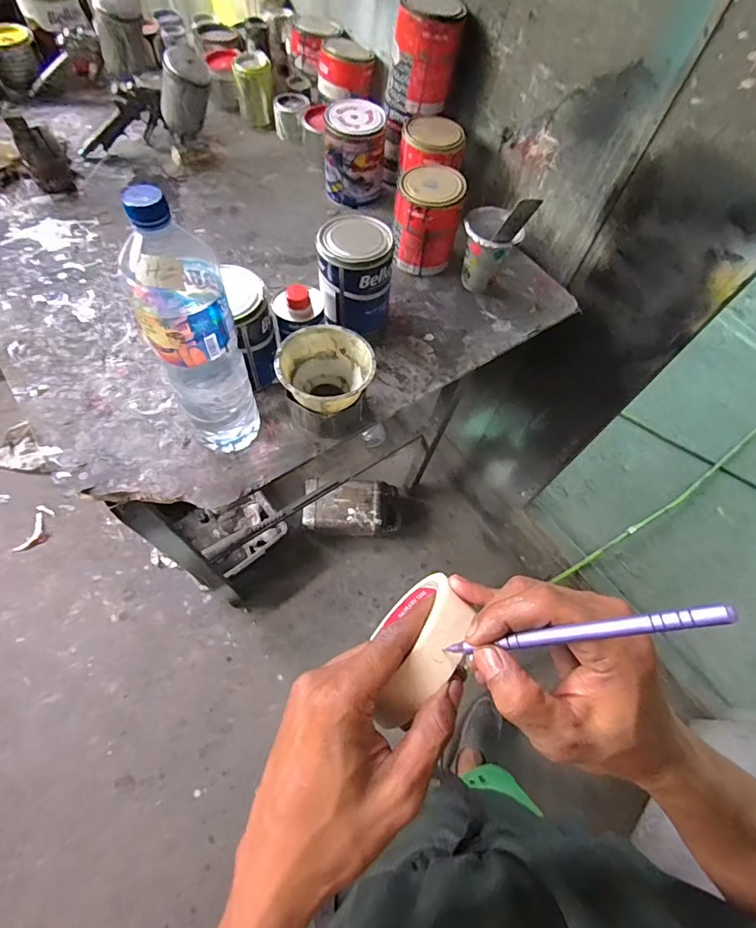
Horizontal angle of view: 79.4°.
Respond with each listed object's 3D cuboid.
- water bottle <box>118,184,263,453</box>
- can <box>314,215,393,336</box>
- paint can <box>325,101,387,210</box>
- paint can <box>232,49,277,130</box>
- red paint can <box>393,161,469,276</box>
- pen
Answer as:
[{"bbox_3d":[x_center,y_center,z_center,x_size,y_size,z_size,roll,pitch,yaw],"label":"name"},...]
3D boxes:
[{"bbox_3d":[-0.192,-0.125,0.491,0.085,0.321,0.087,-17,65,-14],"label":"water bottle"},{"bbox_3d":[-0.034,-0.274,0.683,0.104,0.147,0.095,9,61,-2],"label":"can"},{"bbox_3d":[-0.041,-0.566,0.836,0.106,0.135,0.106,3,62,-5],"label":"paint can"},{"bbox_3d":[-0.257,-0.776,0.947,0.077,0.106,0.078,-8,63,-10],"label":"paint can"},{"bbox_3d":[0.081,-0.404,0.765,0.101,0.134,0.099,3,62,-5],"label":"red paint can"},{"bbox_3d":[0.083,0.075,0.201,0.004,0.126,0.007,21,55,-42],"label":"pen"}]

